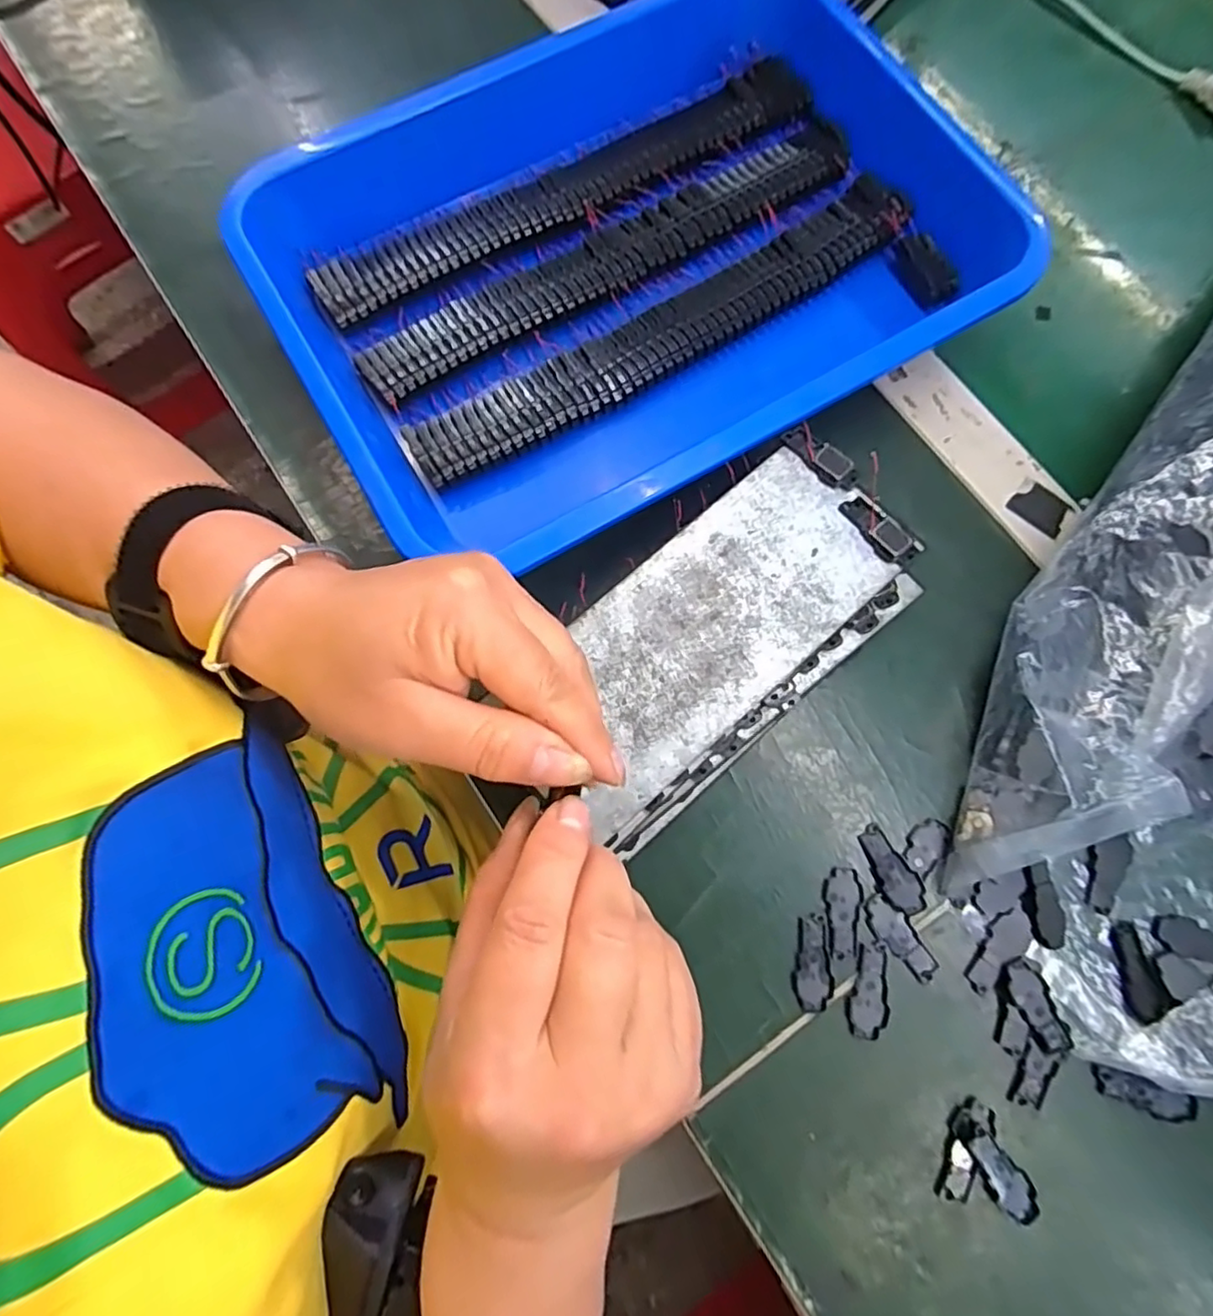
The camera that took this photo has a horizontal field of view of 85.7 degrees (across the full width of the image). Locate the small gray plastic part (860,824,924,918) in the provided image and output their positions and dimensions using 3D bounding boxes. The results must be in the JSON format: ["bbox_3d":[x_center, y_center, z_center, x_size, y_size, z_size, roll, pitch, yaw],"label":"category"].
[{"bbox_3d":[0.129,0.095,0.295,0.017,0.007,0.039,-20,77,-5],"label":"small gray plastic part"}]

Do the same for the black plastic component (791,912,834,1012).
[{"bbox_3d":[0.090,0.134,0.286,0.016,0.004,0.039,-3,76,-1],"label":"black plastic component"}]

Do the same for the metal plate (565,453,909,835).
[{"bbox_3d":[0.043,-0.014,0.285,0.173,0.004,0.078,-41,80,-10],"label":"metal plate"}]

